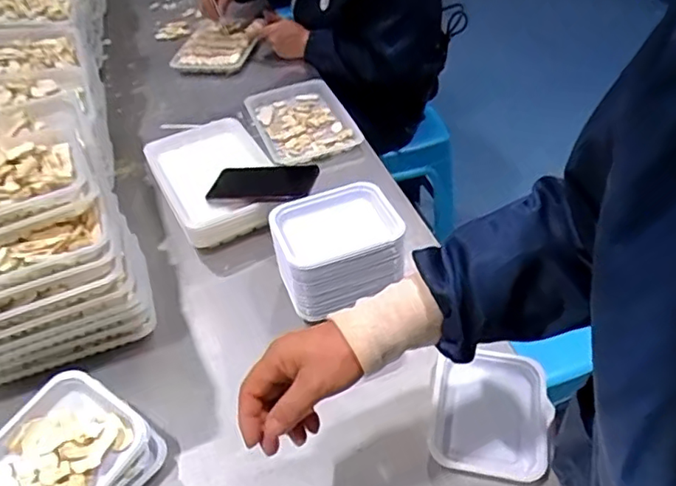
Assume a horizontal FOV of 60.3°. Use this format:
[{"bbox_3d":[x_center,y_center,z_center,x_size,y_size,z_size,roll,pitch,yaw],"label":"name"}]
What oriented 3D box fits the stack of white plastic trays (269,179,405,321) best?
[{"bbox_3d":[0.004,0.013,0.740,0.157,0.110,0.126,-20,46,-13],"label":"stack of white plastic trays"}]

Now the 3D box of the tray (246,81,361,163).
[{"bbox_3d":[-0.068,-0.228,1.065,0.166,0.037,0.234,-21,46,-13],"label":"tray"}]

